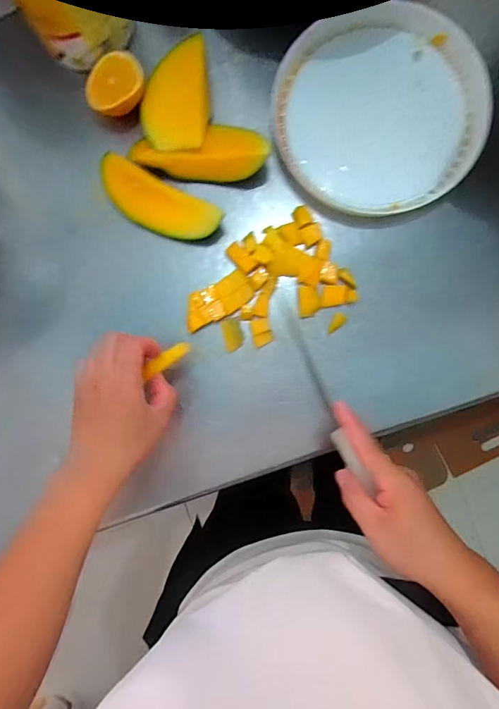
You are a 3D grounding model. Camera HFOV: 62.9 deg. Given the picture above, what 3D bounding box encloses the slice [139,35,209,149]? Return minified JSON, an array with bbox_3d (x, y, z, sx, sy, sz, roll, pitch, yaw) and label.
[{"bbox_3d":[-0.076,-0.258,0.409,0.067,0.037,0.118,-1,91,1],"label":"slice"}]

